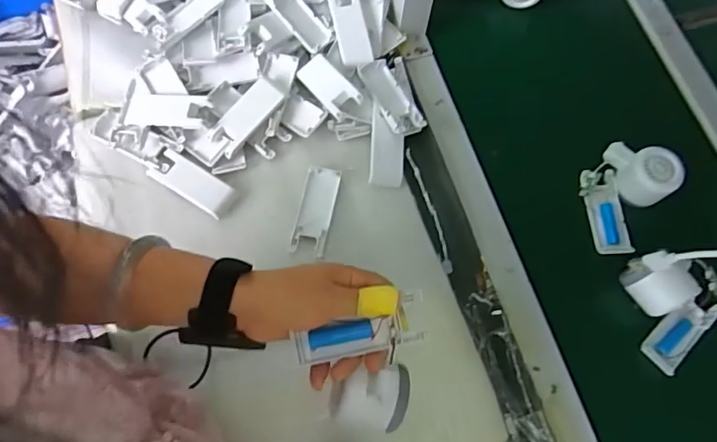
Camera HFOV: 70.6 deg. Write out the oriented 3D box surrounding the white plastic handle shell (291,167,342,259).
[{"bbox_3d":[-0.049,-0.013,0.579,0.039,0.006,0.103,12,71,2],"label":"white plastic handle shell"}]

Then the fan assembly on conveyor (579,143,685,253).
[{"bbox_3d":[0.307,-0.032,0.591,0.086,0.051,0.127,33,73,9],"label":"fan assembly on conveyor"}]

